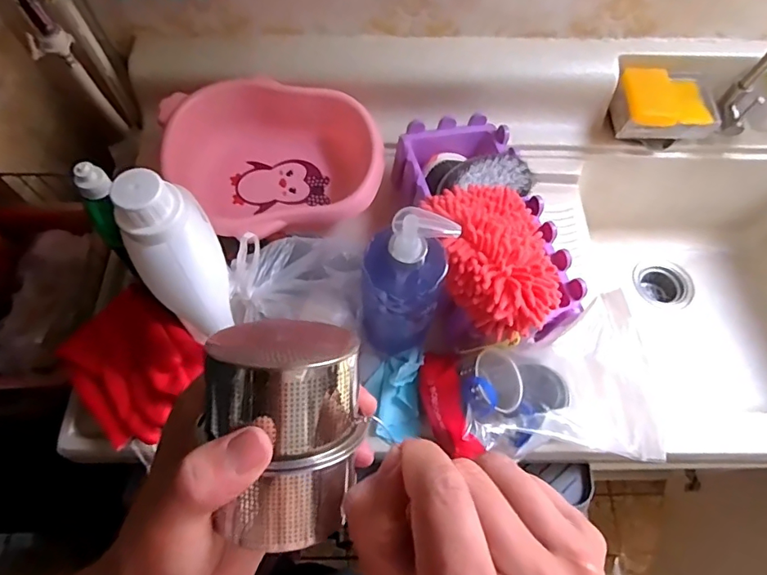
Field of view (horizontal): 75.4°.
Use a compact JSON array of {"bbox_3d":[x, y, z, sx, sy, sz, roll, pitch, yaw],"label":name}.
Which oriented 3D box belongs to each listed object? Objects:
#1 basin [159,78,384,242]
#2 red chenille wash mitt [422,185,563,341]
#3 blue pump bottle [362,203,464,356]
[{"bbox_3d":[-0.147,-0.173,0.698,0.277,0.113,0.242,-17,66,-9],"label":"basin"},{"bbox_3d":[0.137,-0.036,0.561,0.152,0.093,0.177,-10,65,-6],"label":"red chenille wash mitt"},{"bbox_3d":[0.021,-0.002,0.528,0.086,0.229,0.076,1,65,-1],"label":"blue pump bottle"}]

